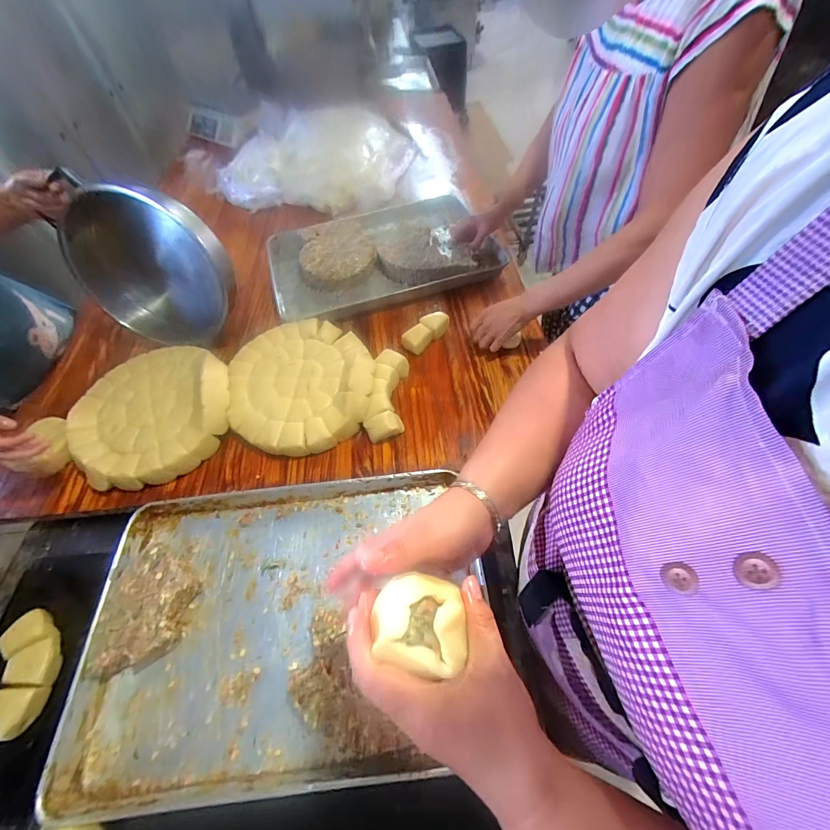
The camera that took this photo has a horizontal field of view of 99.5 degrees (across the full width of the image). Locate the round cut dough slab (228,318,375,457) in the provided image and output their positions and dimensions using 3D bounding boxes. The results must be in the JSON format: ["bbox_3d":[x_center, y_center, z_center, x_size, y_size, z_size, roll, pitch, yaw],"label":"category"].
[{"bbox_3d":[-0.240,-0.071,0.762,0.301,0.073,0.333,-14,54,-7],"label":"round cut dough slab"}]

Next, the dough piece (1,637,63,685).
[{"bbox_3d":[-0.582,0.379,0.542,0.070,0.024,0.056,0,54,3],"label":"dough piece"}]

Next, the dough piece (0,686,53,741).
[{"bbox_3d":[-0.585,0.433,0.513,0.065,0.033,0.058,-2,54,2],"label":"dough piece"}]

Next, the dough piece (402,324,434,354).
[{"bbox_3d":[0.009,-0.174,0.817,0.070,0.040,0.050,-33,59,-19],"label":"dough piece"}]

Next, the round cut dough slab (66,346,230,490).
[{"bbox_3d":[-0.535,-0.009,0.720,0.294,0.097,0.297,-2,54,2],"label":"round cut dough slab"}]

